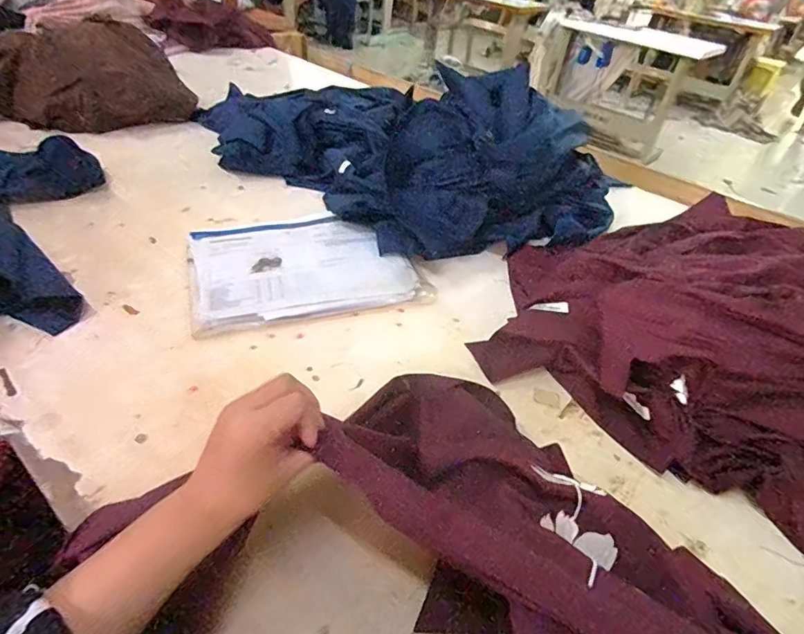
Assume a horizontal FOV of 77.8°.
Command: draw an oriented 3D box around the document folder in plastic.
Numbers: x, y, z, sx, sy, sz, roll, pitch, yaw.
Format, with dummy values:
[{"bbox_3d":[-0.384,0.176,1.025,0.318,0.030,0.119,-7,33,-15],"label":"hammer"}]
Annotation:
[{"bbox_3d":[-0.149,-0.085,0.759,0.323,0.019,0.250,-9,43,-19],"label":"document folder in plastic"}]

